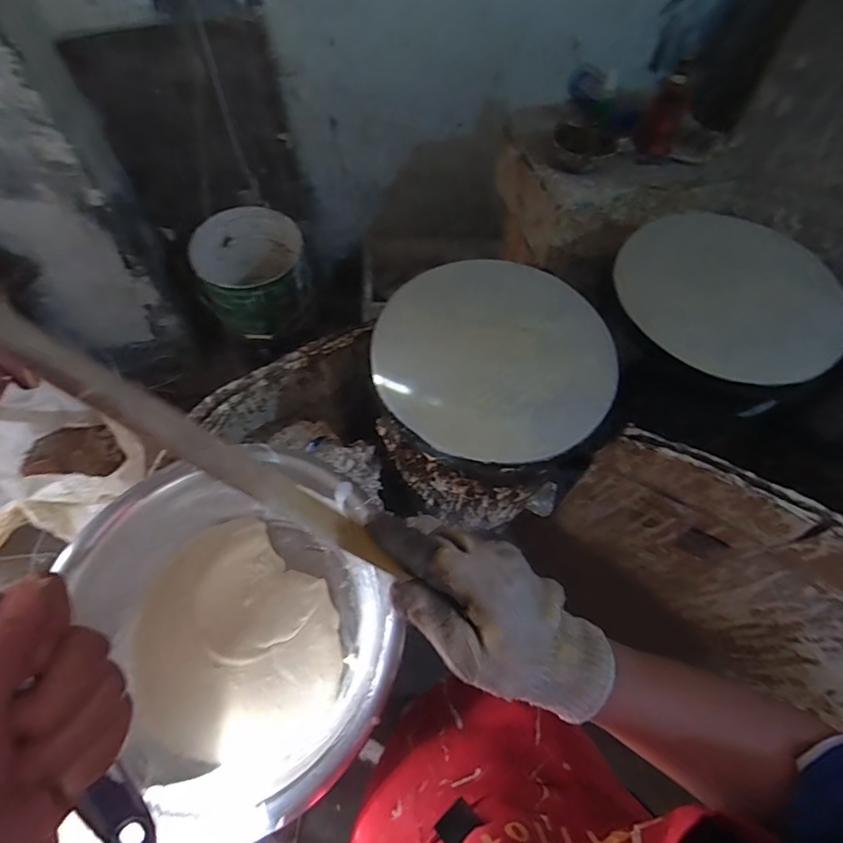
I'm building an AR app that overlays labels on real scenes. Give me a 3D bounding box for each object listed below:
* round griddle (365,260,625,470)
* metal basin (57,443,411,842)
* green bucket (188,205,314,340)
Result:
[{"bbox_3d":[0.120,-0.112,0.749,0.384,0.042,0.367,1,62,-1],"label":"round griddle"},{"bbox_3d":[-0.254,0.305,0.719,0.422,0.176,0.460,1,62,-1],"label":"metal basin"},{"bbox_3d":[-0.489,-0.424,1.432,0.289,0.280,0.309,1,62,-1],"label":"green bucket"}]

